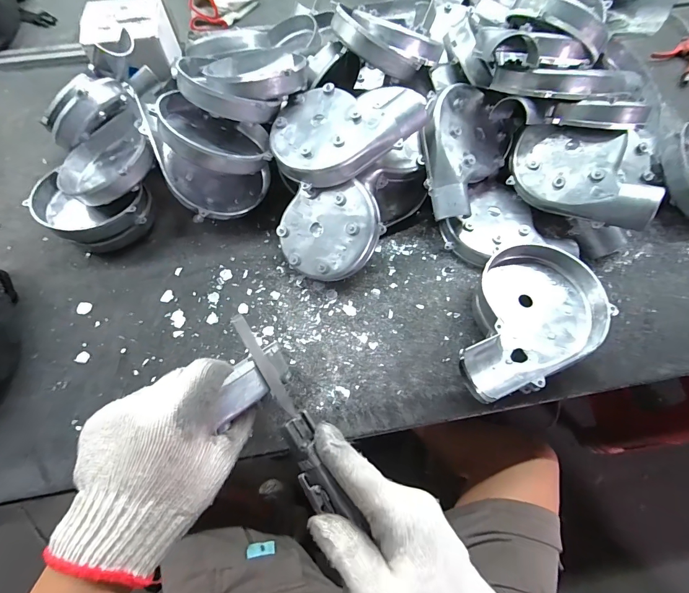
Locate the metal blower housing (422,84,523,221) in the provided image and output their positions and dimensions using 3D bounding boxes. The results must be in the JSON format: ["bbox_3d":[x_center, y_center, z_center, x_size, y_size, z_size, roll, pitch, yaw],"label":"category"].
[{"bbox_3d":[0.163,-0.212,0.509,0.140,0.048,0.200,36,72,-20],"label":"metal blower housing"}]

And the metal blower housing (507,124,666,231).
[{"bbox_3d":[0.333,-0.169,0.494,0.192,0.058,0.113,34,107,25],"label":"metal blower housing"}]

